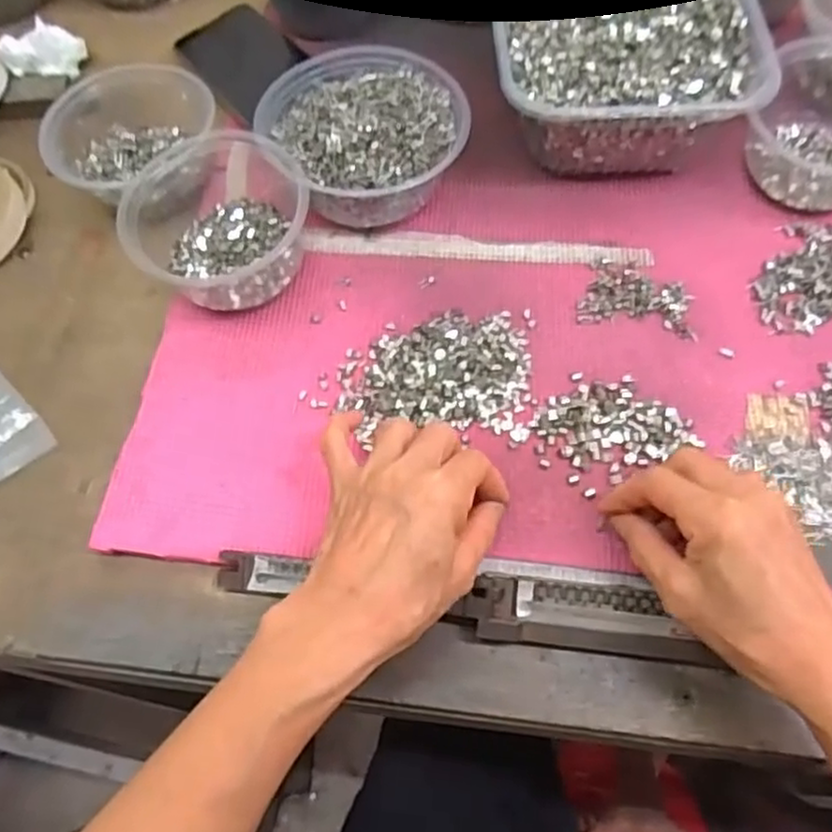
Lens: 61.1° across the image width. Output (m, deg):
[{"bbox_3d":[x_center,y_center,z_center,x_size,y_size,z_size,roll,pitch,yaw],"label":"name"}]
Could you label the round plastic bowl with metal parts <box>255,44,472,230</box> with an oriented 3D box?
[{"bbox_3d":[-0.034,-0.193,0.487,0.120,0.058,0.137,-34,68,-13],"label":"round plastic bowl with metal parts"}]

